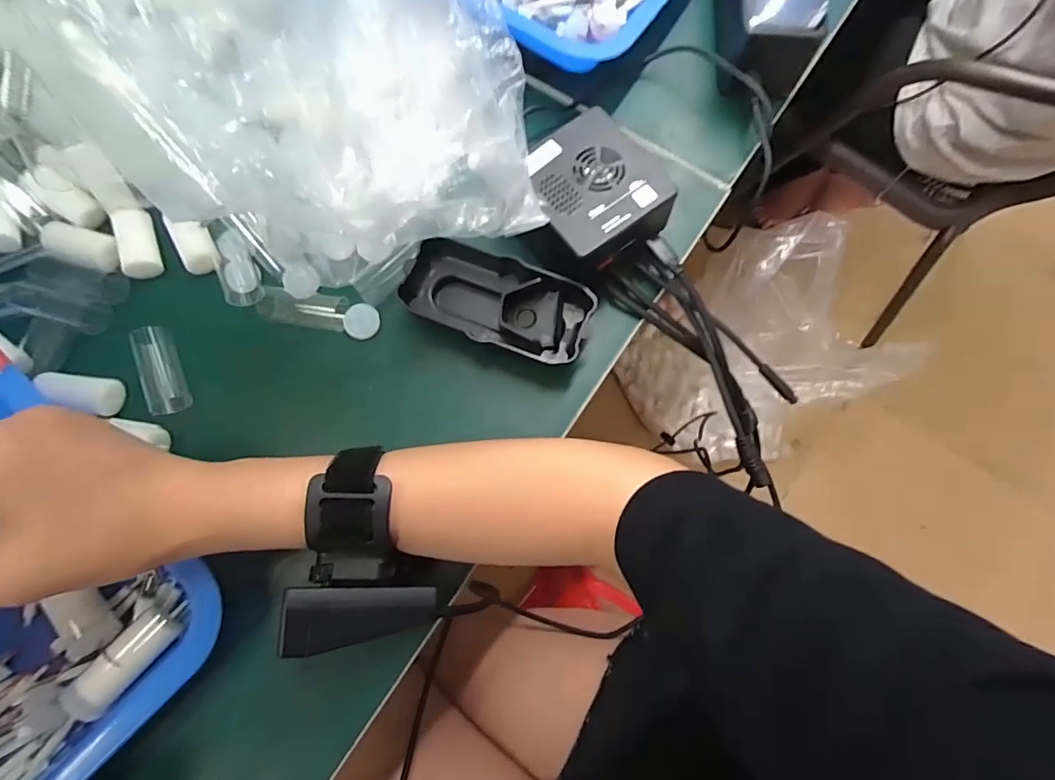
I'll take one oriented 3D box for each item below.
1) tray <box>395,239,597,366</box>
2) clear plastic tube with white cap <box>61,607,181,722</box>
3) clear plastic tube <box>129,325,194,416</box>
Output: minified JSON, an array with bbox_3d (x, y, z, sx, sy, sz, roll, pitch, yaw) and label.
[{"bbox_3d":[-0.018,-0.053,0.302,0.109,0.018,0.053,16,75,4],"label":"tray"},{"bbox_3d":[-0.197,0.132,0.243,0.021,0.016,0.052,38,78,10],"label":"clear plastic tube with white cap"},{"bbox_3d":[-0.216,-0.013,0.297,0.019,0.016,0.053,-19,75,-6],"label":"clear plastic tube"}]

